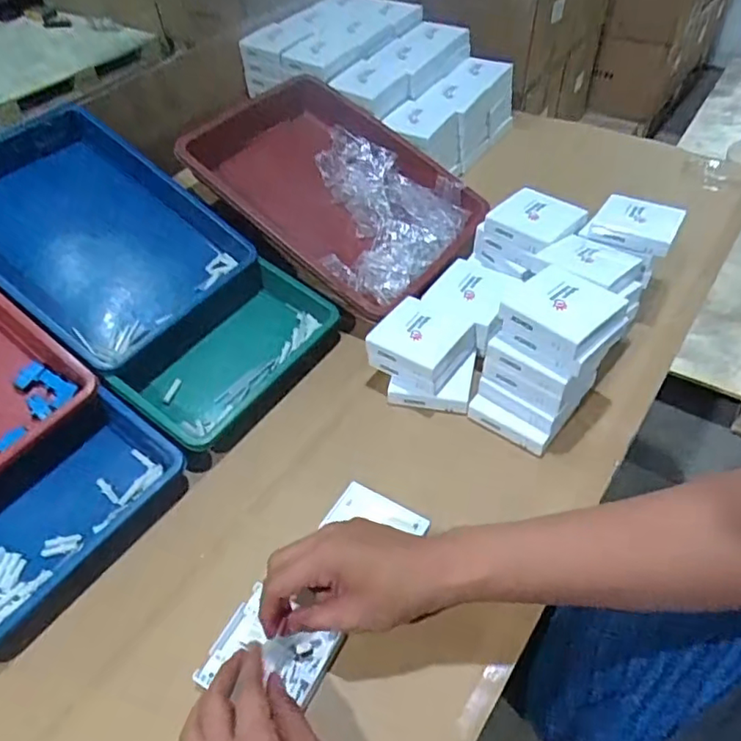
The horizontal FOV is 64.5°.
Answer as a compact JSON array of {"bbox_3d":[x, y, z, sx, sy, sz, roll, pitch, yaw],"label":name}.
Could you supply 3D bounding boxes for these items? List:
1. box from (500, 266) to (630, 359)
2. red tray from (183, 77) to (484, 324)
[{"bbox_3d":[0.181,-0.064,0.556,0.092,0.022,0.100,-37,55,-25],"label":"box"},{"bbox_3d":[-0.041,-0.239,0.772,0.347,0.083,0.261,40,69,5],"label":"red tray"}]

